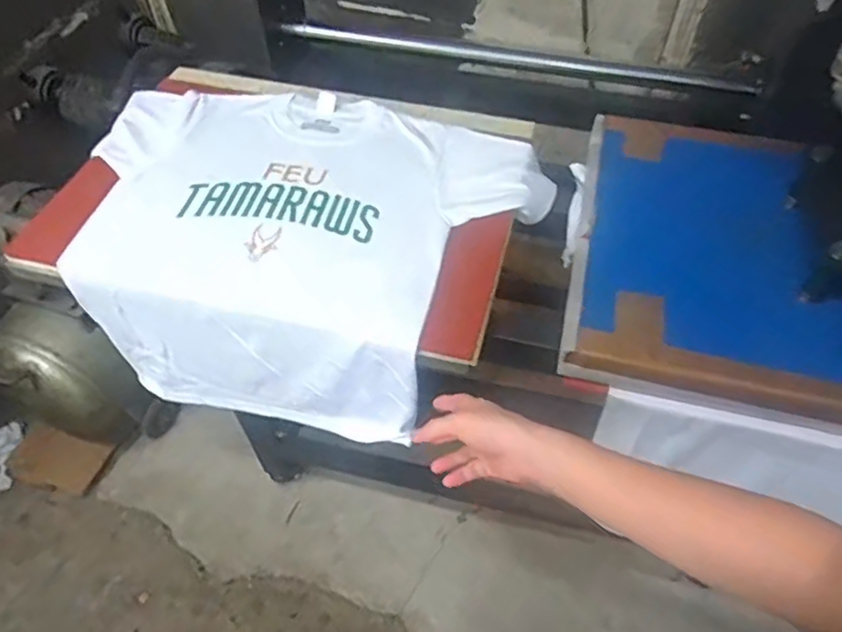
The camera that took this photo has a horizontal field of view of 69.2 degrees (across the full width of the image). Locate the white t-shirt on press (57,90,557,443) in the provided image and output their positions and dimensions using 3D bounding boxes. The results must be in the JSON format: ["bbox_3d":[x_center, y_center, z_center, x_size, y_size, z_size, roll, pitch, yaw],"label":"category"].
[{"bbox_3d":[-0.168,-0.095,0.898,0.595,0.247,0.405,13,53,10],"label":"white t-shirt on press"}]

